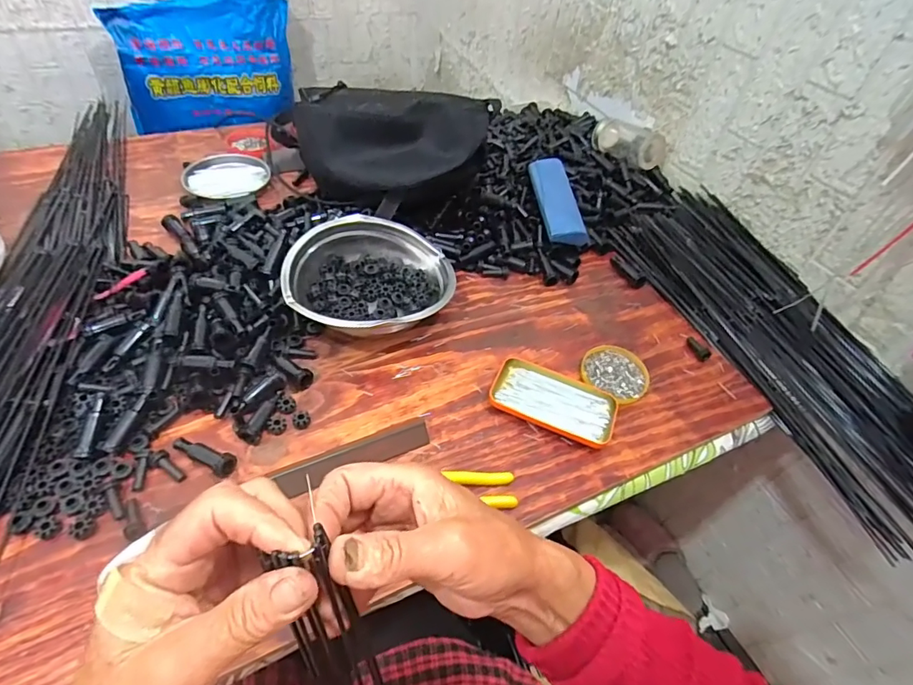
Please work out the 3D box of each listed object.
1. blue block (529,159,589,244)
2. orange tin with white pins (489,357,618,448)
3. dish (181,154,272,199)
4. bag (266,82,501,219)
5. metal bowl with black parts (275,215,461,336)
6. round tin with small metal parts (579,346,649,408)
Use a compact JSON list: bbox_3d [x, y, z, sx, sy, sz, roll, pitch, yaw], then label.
[{"bbox_3d":[0.159,-0.224,0.761,0.061,0.023,0.162,-5,62,-11],"label":"blue block"},{"bbox_3d":[0.114,0.069,0.569,0.141,0.020,0.076,21,50,11],"label":"orange tin with white pins"},{"bbox_3d":[-0.391,-0.275,0.809,0.138,0.021,0.119,9,48,1],"label":"dish"},{"bbox_3d":[-0.103,-0.279,0.703,0.282,0.148,0.119,11,48,3],"label":"bag"},{"bbox_3d":[-0.107,-0.077,0.625,0.191,0.084,0.200,12,48,4],"label":"metal bowl with black parts"},{"bbox_3d":[0.200,0.041,0.613,0.083,0.015,0.084,3,48,-4],"label":"round tin with small metal parts"}]

